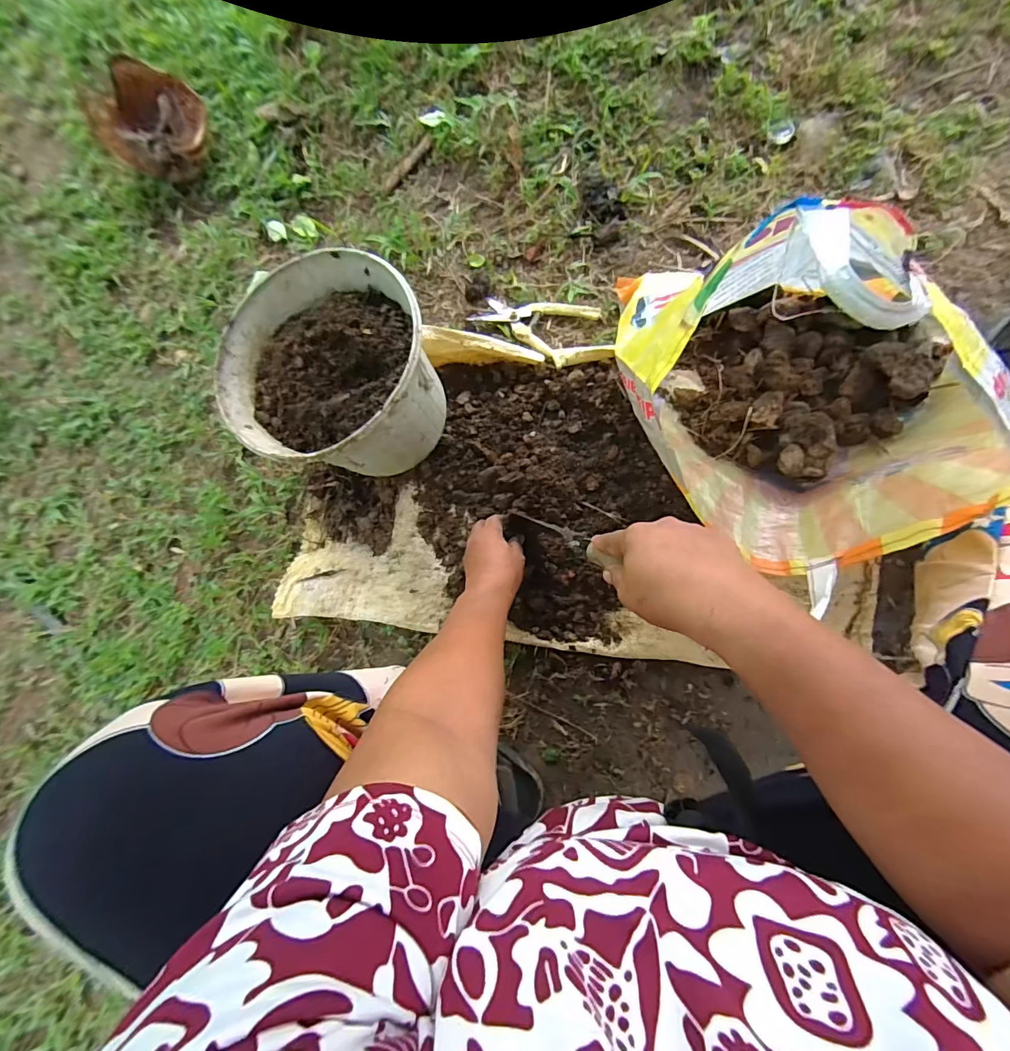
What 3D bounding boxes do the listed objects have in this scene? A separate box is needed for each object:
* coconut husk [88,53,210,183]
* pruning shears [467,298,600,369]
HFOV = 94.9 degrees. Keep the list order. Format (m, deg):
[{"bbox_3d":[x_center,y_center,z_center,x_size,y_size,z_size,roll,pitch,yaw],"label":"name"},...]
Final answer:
[{"bbox_3d":[-0.548,-0.624,0.715,0.157,0.082,0.170,-41,79,0],"label":"coconut husk"},{"bbox_3d":[0.040,-0.297,0.648,0.155,0.032,0.100,35,89,10],"label":"pruning shears"}]

